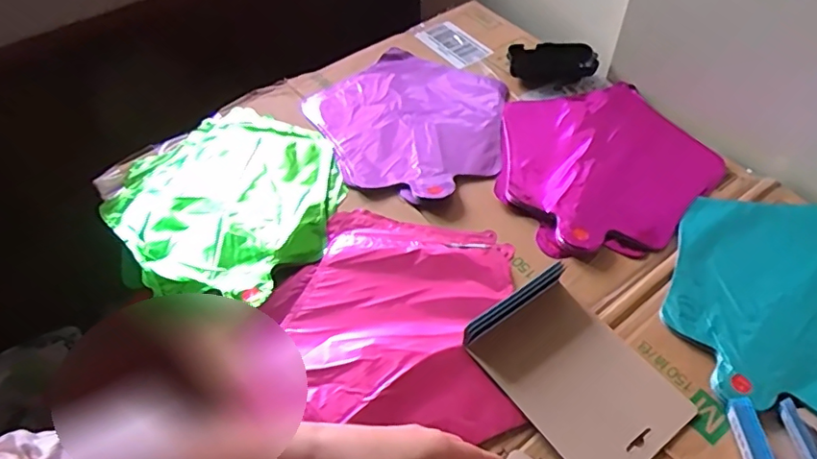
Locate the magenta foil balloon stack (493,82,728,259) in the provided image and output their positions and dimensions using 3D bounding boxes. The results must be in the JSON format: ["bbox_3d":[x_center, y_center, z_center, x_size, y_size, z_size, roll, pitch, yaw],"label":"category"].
[{"bbox_3d":[0.207,-0.075,0.610,0.234,0.015,0.226,-24,56,-17],"label":"magenta foil balloon stack"}]

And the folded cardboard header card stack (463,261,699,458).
[{"bbox_3d":[0.137,0.111,0.446,0.112,0.035,0.154,-32,58,-21],"label":"folded cardboard header card stack"}]

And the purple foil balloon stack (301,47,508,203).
[{"bbox_3d":[0.009,-0.131,0.650,0.220,0.013,0.230,-31,58,-21],"label":"purple foil balloon stack"}]

